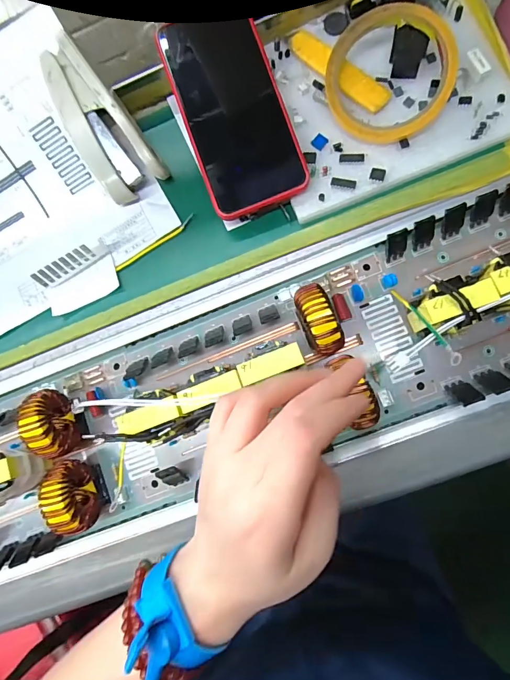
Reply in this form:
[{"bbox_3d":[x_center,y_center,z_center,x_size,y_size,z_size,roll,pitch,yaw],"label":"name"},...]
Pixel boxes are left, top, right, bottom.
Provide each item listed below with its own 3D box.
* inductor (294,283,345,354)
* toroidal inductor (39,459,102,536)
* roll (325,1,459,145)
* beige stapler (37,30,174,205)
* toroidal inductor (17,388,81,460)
[{"bbox_3d":[0.046,-0.014,0.289,0.023,0.046,0.051,-24,88,5],"label":"inductor"},{"bbox_3d":[-0.137,0.117,0.295,0.022,0.050,0.050,-23,88,5],"label":"toroidal inductor"},{"bbox_3d":[0.100,-0.199,0.288,0.090,0.020,0.093,0,90,5],"label":"roll"},{"bbox_3d":[-0.122,-0.169,0.307,0.052,0.021,0.112,-30,108,4],"label":"beige stapler"},{"bbox_3d":[-0.158,0.065,0.306,0.022,0.051,0.051,-24,88,5],"label":"toroidal inductor"}]

